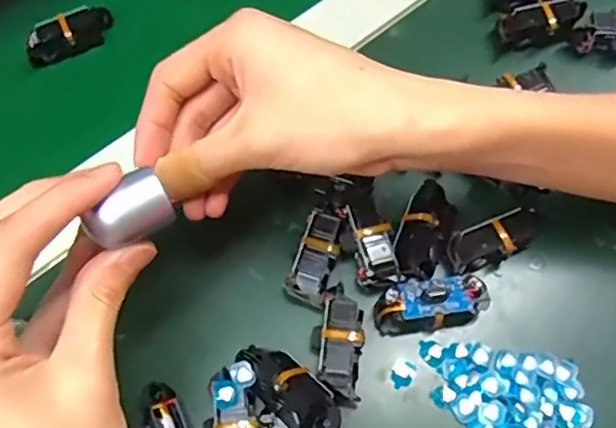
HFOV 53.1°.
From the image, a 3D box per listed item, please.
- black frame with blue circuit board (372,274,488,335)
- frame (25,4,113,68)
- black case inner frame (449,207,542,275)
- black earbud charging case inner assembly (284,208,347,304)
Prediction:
[{"bbox_3d":[0.060,0.045,0.307,0.055,0.018,0.024,-3,67,0],"label":"black frame with blue circuit board"},{"bbox_3d":[-0.149,-0.111,0.386,0.056,0.023,0.017,-28,69,-10],"label":"frame"},{"bbox_3d":[0.099,0.014,0.321,0.054,0.018,0.021,-23,68,-8],"label":"black case inner frame"},{"bbox_3d":[0.005,0.023,0.323,0.020,0.026,0.050,18,69,9],"label":"black earbud charging case inner assembly"}]

